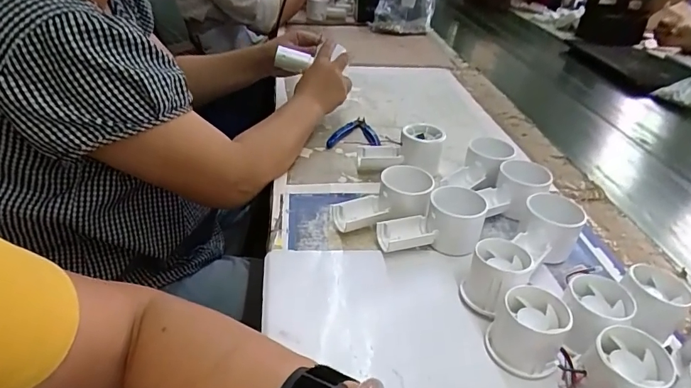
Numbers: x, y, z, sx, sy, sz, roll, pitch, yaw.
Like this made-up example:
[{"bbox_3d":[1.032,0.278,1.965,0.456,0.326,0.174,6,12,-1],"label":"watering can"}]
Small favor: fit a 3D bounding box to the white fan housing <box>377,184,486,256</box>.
[{"bbox_3d":[0.089,0.028,0.476,0.111,0.053,0.057,-1,34,-9],"label":"white fan housing"}]

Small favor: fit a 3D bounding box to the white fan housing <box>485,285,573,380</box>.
[{"bbox_3d":[0.150,0.112,0.363,0.058,0.048,0.057,3,34,-2],"label":"white fan housing"}]

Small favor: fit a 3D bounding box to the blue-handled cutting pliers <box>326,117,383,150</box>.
[{"bbox_3d":[0.008,-0.099,0.691,0.078,0.013,0.104,1,34,-6],"label":"blue-handled cutting pliers"}]

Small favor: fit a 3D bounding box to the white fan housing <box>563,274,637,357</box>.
[{"bbox_3d":[0.206,0.105,0.377,0.049,0.053,0.060,28,40,31],"label":"white fan housing"}]

